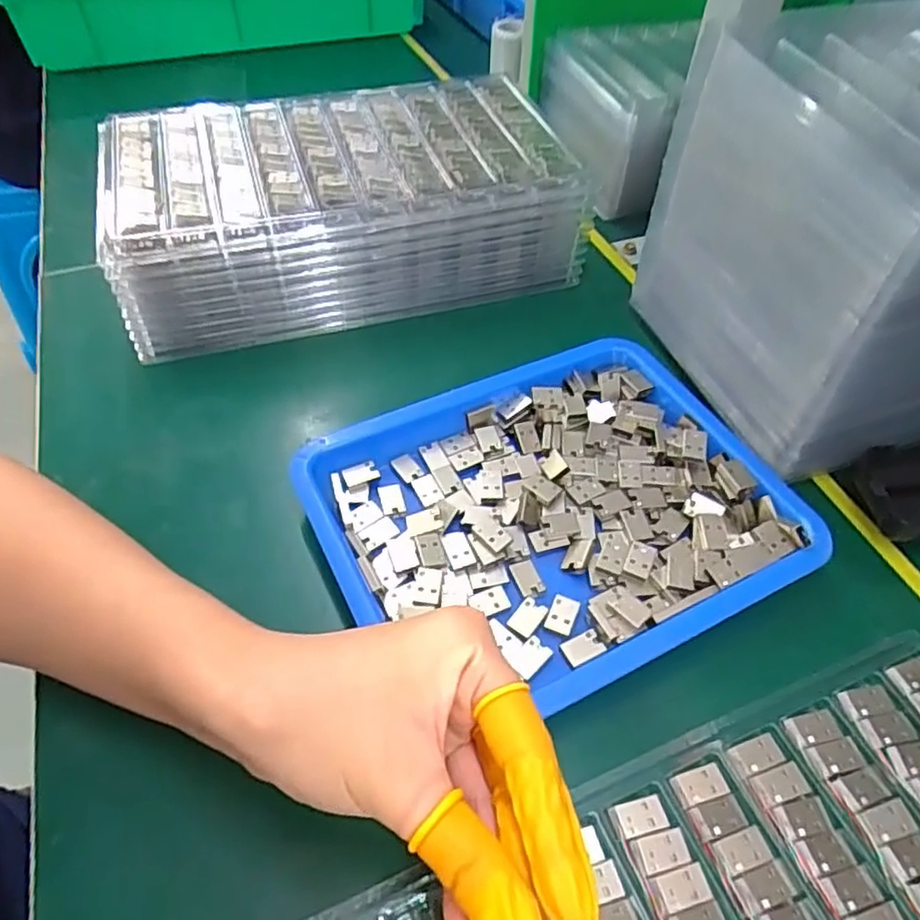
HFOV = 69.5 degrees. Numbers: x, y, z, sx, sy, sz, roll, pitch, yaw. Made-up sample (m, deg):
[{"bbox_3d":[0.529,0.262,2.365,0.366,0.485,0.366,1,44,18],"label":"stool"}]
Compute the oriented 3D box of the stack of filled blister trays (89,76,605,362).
[{"bbox_3d":[-0.077,-0.176,0.451,0.296,0.076,0.169,-10,52,-7],"label":"stack of filled blister trays"}]

